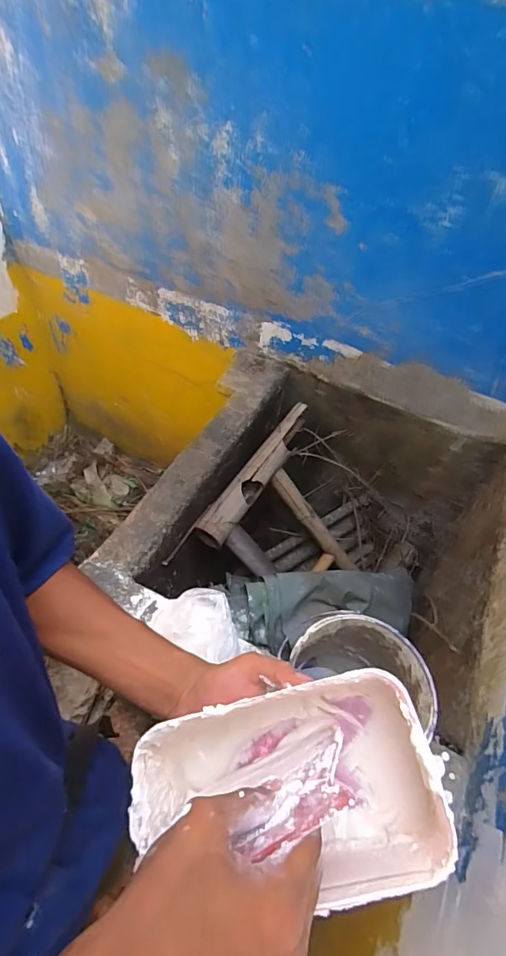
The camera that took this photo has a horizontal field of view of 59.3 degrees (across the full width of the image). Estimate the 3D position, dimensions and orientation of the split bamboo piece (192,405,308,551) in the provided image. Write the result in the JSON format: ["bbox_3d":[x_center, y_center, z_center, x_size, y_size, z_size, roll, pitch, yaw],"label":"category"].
[{"bbox_3d":[0.021,-0.029,1.151,0.076,0.056,0.489,28,57,16],"label":"split bamboo piece"}]

